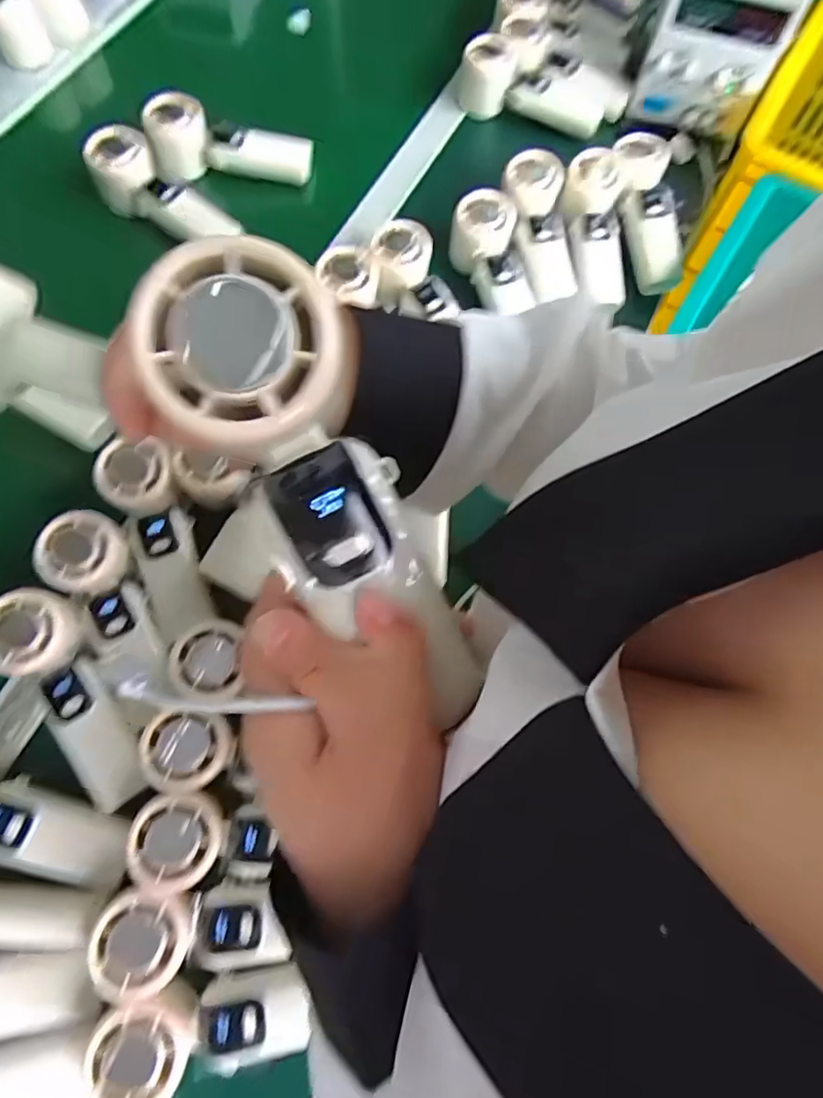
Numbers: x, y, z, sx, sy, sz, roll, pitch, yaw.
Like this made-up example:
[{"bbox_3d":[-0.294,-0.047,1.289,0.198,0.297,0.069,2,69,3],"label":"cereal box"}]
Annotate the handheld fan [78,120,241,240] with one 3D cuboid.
[{"bbox_3d":[-0.252,-0.363,0.594,0.163,0.046,0.060,30,71,-7],"label":"handheld fan"}]

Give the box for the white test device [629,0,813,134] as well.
[{"bbox_3d":[0.341,-0.588,0.630,0.127,0.146,0.153,17,70,3],"label":"white test device"}]

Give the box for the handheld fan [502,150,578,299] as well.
[{"bbox_3d":[0.129,-0.328,0.580,0.059,0.041,0.149,-7,85,-6],"label":"handheld fan"}]

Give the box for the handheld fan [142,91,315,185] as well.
[{"bbox_3d":[-0.193,-0.434,0.618,0.169,0.058,0.046,2,70,-2],"label":"handheld fan"}]

